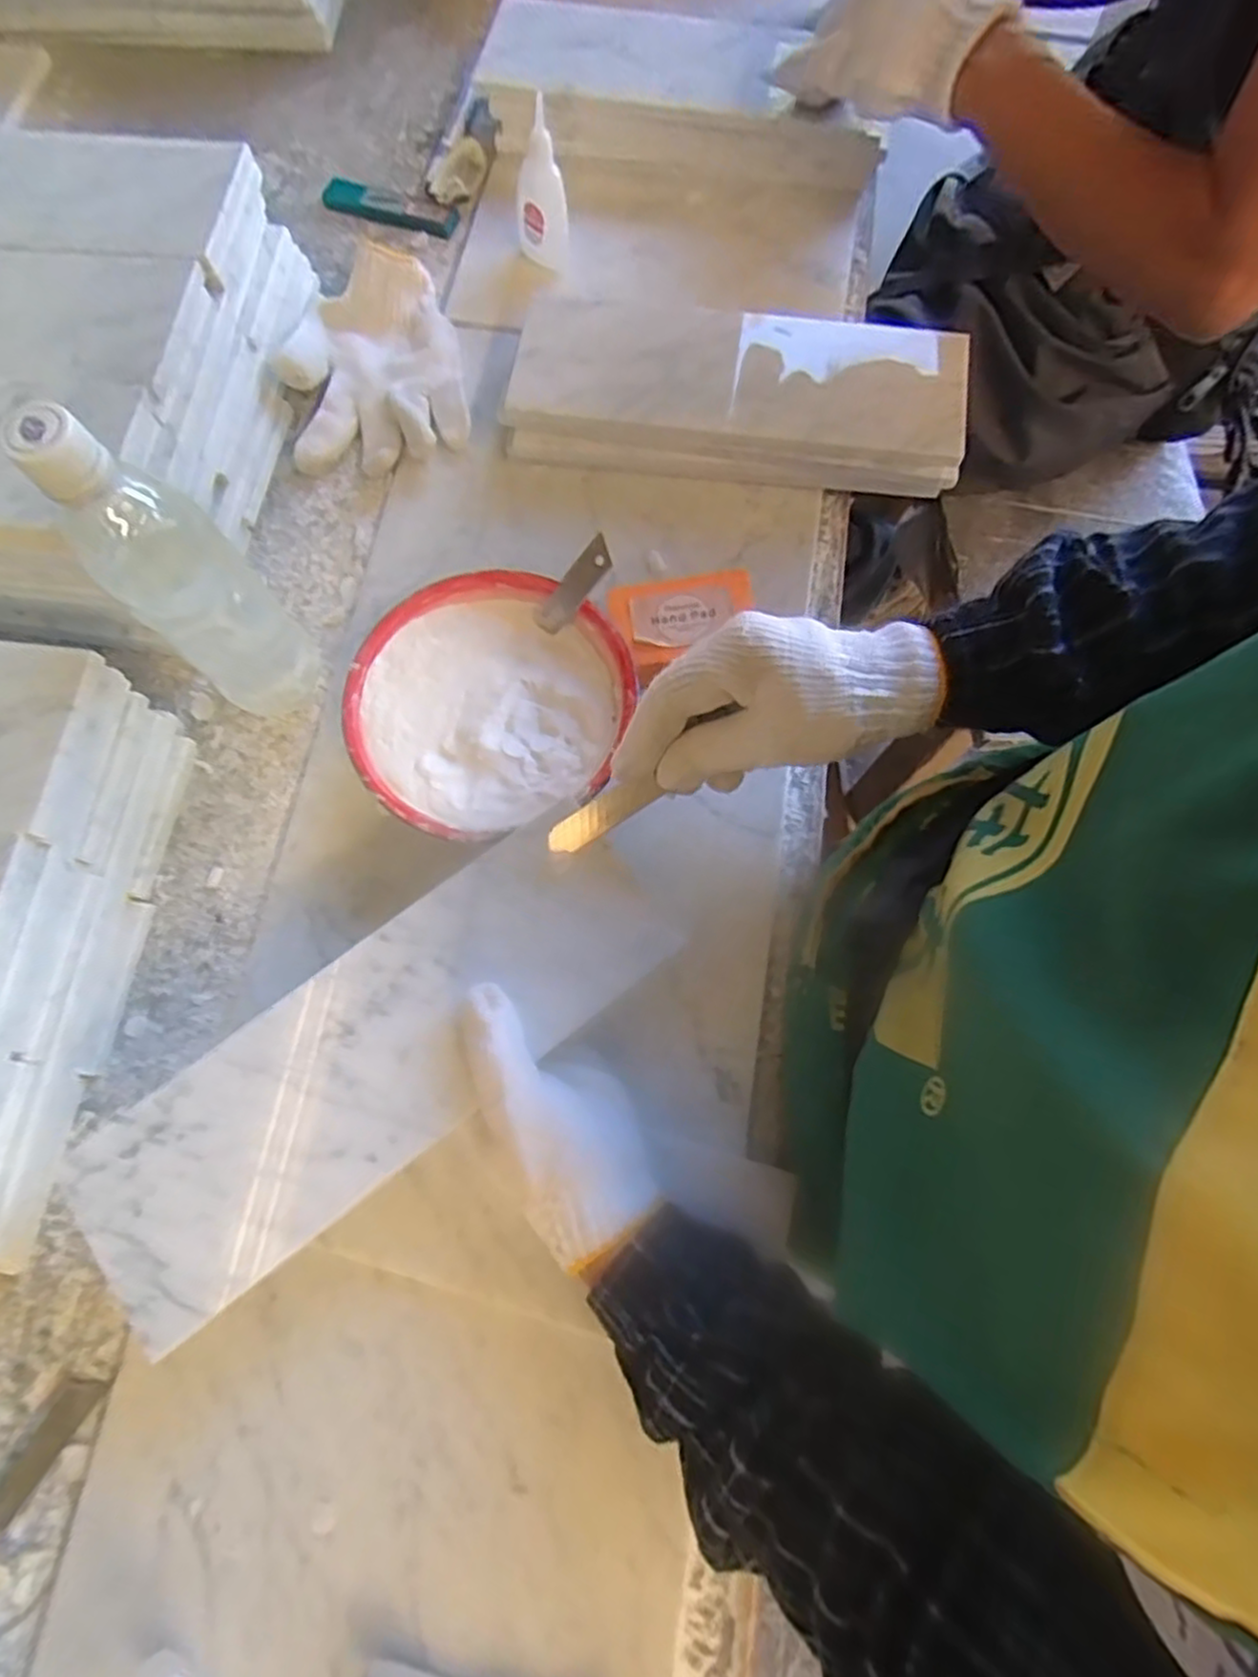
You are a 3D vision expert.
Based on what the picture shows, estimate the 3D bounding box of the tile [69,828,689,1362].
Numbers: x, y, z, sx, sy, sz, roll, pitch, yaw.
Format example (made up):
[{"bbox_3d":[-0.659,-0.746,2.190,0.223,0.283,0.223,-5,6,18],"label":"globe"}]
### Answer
[{"bbox_3d":[-0.118,0.102,0.353,0.294,0.009,0.100,-36,78,-11],"label":"tile"}]

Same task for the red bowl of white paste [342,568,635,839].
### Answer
[{"bbox_3d":[-0.083,-0.076,0.442,0.156,0.050,0.162,0,75,0],"label":"red bowl of white paste"}]

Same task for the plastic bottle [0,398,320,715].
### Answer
[{"bbox_3d":[-0.231,-0.132,0.388,0.062,0.210,0.055,-41,79,-9],"label":"plastic bottle"}]

